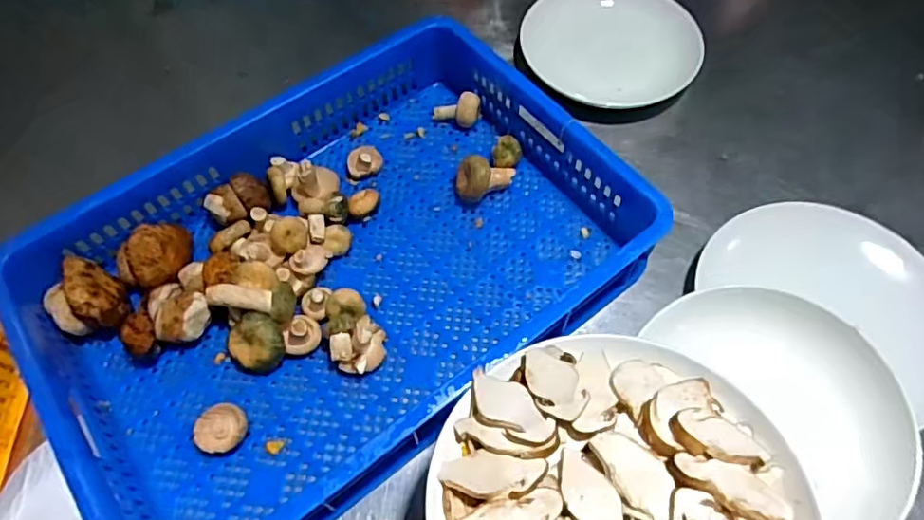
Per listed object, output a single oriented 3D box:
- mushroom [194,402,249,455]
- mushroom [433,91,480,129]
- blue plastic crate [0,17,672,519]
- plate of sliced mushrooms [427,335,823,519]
[{"bbox_3d":[-0.231,0.162,0.569,0.046,0.014,0.045,1,79,-3],"label":"mushroom"},{"bbox_3d":[-0.006,-0.188,0.752,0.063,0.041,0.038,-2,61,0],"label":"mushroom"},{"bbox_3d":[-0.128,0.006,0.633,0.567,0.118,0.394,-36,67,-17],"label":"blue plastic crate"},{"bbox_3d":[0.101,0.156,0.385,0.235,0.045,0.235,-3,49,4],"label":"plate of sliced mushrooms"}]

